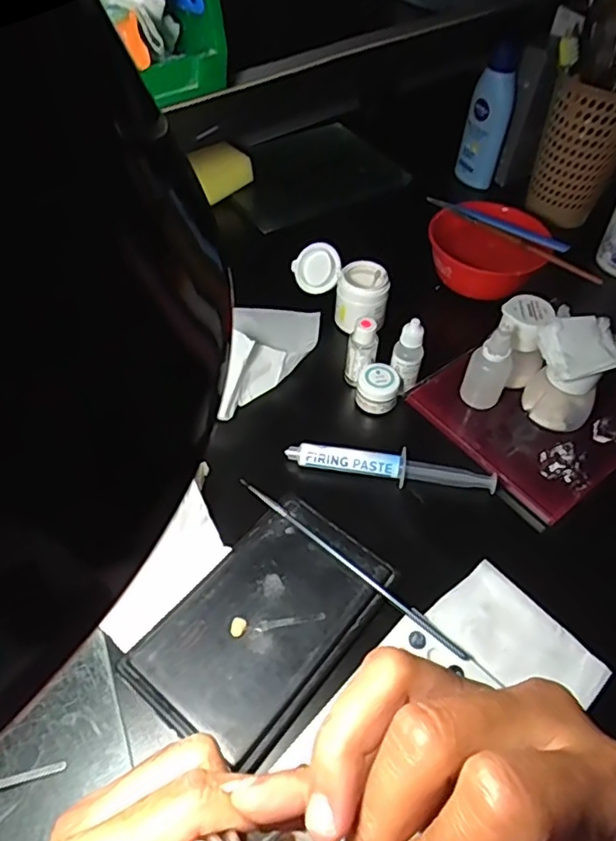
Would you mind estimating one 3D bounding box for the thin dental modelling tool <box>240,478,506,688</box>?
[{"bbox_3d":[0.030,0.094,0.377,0.194,0.009,0.008,34,57,21],"label":"thin dental modelling tool"}]

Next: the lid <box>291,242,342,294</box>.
[{"bbox_3d":[0.008,-0.133,0.525,0.004,0.043,0.043,-5,67,-59],"label":"lid"}]

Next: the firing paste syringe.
[{"bbox_3d":[0.060,0.033,0.435,0.148,0.016,0.021,8,52,2],"label":"firing paste syringe"}]

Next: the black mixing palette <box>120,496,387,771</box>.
[{"bbox_3d":[-0.026,0.117,0.362,0.091,0.013,0.148,33,57,20],"label":"black mixing palette"}]

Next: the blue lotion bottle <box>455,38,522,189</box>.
[{"bbox_3d":[0.196,-0.327,0.644,0.040,0.140,0.036,8,52,2],"label":"blue lotion bottle"}]

